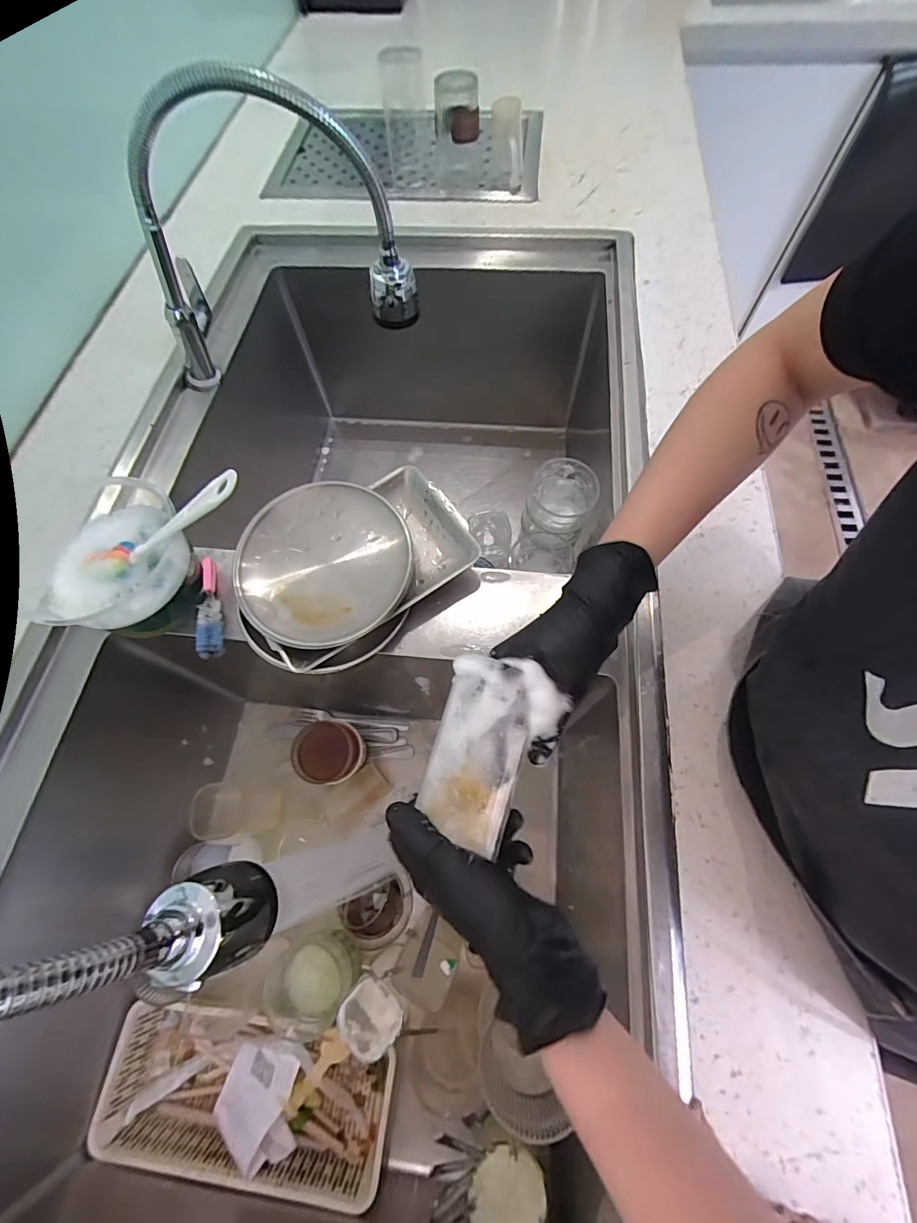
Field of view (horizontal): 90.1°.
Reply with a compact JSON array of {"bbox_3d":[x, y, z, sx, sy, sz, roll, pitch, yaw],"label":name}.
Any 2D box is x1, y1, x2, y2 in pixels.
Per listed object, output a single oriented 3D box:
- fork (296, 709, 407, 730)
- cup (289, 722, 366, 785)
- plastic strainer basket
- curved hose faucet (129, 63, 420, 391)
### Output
[{"bbox_3d":[-0.164,0.167,0.707,0.175,0.012,0.019,4,66,3],"label":"fork"},{"bbox_3d":[-0.173,0.201,0.641,0.082,0.106,0.084,4,67,4],"label":"cup"},{"bbox_3d":[-0.232,0.529,0.514,0.314,0.065,0.132,6,67,4],"label":"plastic strainer basket"},{"bbox_3d":[-0.202,-0.387,0.482,0.307,0.257,0.087,-2,66,1],"label":"curved hose faucet"}]

